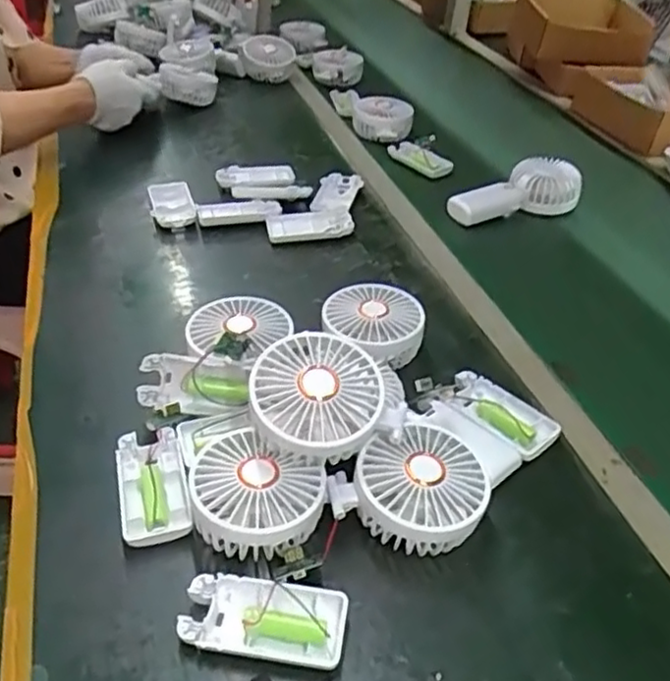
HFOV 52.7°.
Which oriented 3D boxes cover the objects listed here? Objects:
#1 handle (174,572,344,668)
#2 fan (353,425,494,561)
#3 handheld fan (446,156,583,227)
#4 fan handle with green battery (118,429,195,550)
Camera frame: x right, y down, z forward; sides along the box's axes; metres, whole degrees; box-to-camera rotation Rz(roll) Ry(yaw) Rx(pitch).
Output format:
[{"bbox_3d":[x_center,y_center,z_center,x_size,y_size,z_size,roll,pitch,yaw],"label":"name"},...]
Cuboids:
[{"bbox_3d":[-0.042,0.167,0.404,0.095,0.017,0.046,7,39,6],"label":"handle"},{"bbox_3d":[0.060,0.102,0.456,0.082,0.051,0.078,1,39,-1],"label":"fan"},{"bbox_3d":[0.230,-0.189,0.852,0.179,0.047,0.076,-17,43,-26],"label":"handheld fan"},{"bbox_3d":[-0.128,0.103,0.479,0.045,0.014,0.093,-10,41,-14],"label":"fan handle with green battery"}]

